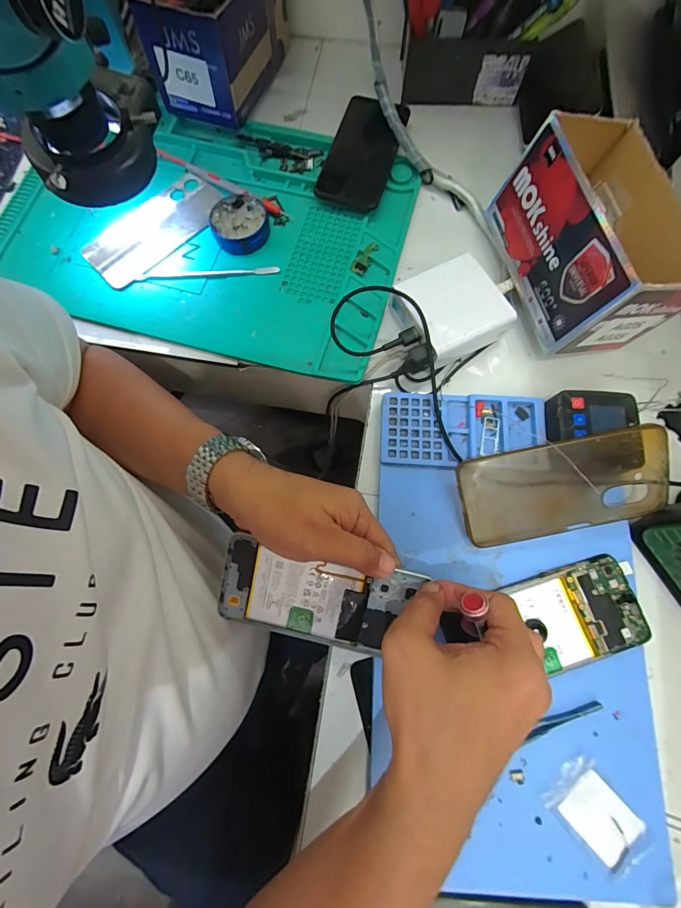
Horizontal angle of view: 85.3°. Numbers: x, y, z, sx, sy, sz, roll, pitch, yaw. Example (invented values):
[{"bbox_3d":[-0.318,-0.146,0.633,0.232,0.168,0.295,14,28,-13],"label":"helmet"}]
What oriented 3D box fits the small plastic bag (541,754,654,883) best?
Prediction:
[{"bbox_3d":[0.193,0.271,0.274,0.045,0.004,0.075,-43,79,-10],"label":"small plastic bag"}]

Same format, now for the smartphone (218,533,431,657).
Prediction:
[{"bbox_3d":[-0.020,0.112,0.290,0.146,0.004,0.070,12,99,3],"label":"smartphone"}]

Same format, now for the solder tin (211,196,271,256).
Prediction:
[{"bbox_3d":[-0.109,-0.251,0.404,0.059,0.019,0.059,0,75,1],"label":"solder tin"}]

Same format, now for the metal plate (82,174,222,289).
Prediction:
[{"bbox_3d":[-0.208,-0.255,0.416,0.073,0.006,0.158,42,80,10],"label":"metal plate"}]

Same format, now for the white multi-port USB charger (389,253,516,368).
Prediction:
[{"bbox_3d":[0.106,-0.139,0.364,0.088,0.040,0.083,-24,76,-5],"label":"white multi-port USB charger"}]

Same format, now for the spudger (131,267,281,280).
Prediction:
[{"bbox_3d":[-0.146,-0.198,0.401,0.158,0.004,0.012,-2,75,0],"label":"spudger"}]

